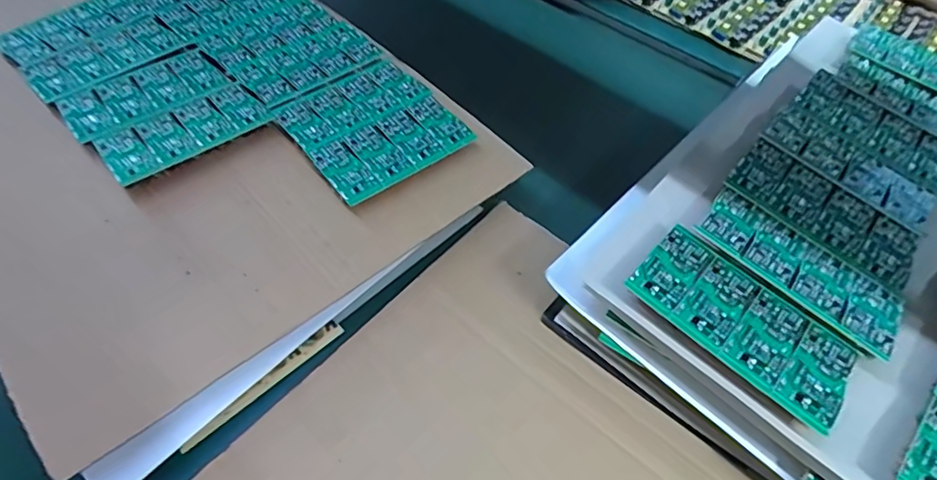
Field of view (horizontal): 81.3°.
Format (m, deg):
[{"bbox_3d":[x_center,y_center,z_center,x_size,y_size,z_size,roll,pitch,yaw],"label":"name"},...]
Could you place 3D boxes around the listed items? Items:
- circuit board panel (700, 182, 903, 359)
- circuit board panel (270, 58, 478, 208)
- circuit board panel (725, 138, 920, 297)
[{"bbox_3d":[0.224,0.017,0.370,0.132,0.005,0.062,38,51,16],"label":"circuit board panel"},{"bbox_3d":[-0.089,-0.107,0.503,0.135,0.011,0.139,-32,60,-24],"label":"circuit board panel"},{"bbox_3d":[0.262,-0.022,0.404,0.132,0.004,0.067,40,62,17],"label":"circuit board panel"}]

